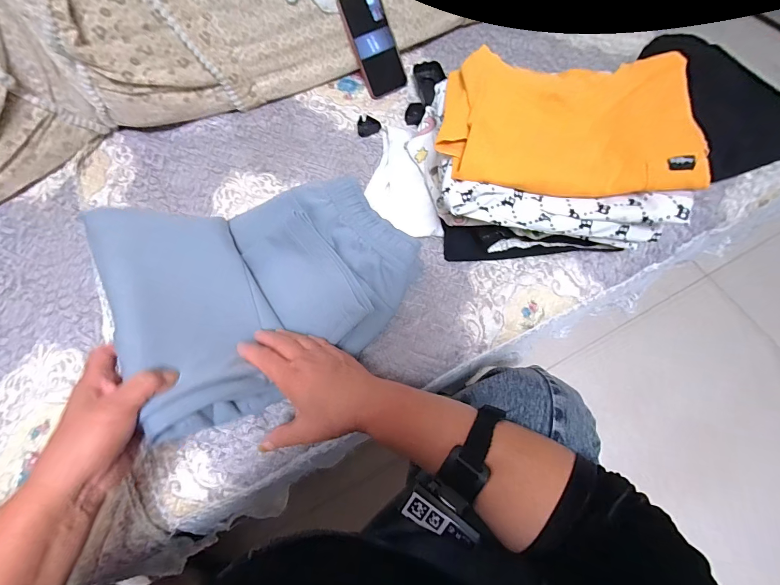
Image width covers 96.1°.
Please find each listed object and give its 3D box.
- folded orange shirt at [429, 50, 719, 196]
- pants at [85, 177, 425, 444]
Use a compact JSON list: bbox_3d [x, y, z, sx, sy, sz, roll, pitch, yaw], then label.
[{"bbox_3d":[0.202,-0.204,0.413,0.277,0.037,0.189,7,68,5],"label":"folded orange shirt"},{"bbox_3d":[-0.147,-0.041,0.427,0.314,0.109,0.284,-33,70,-11],"label":"pants"}]

